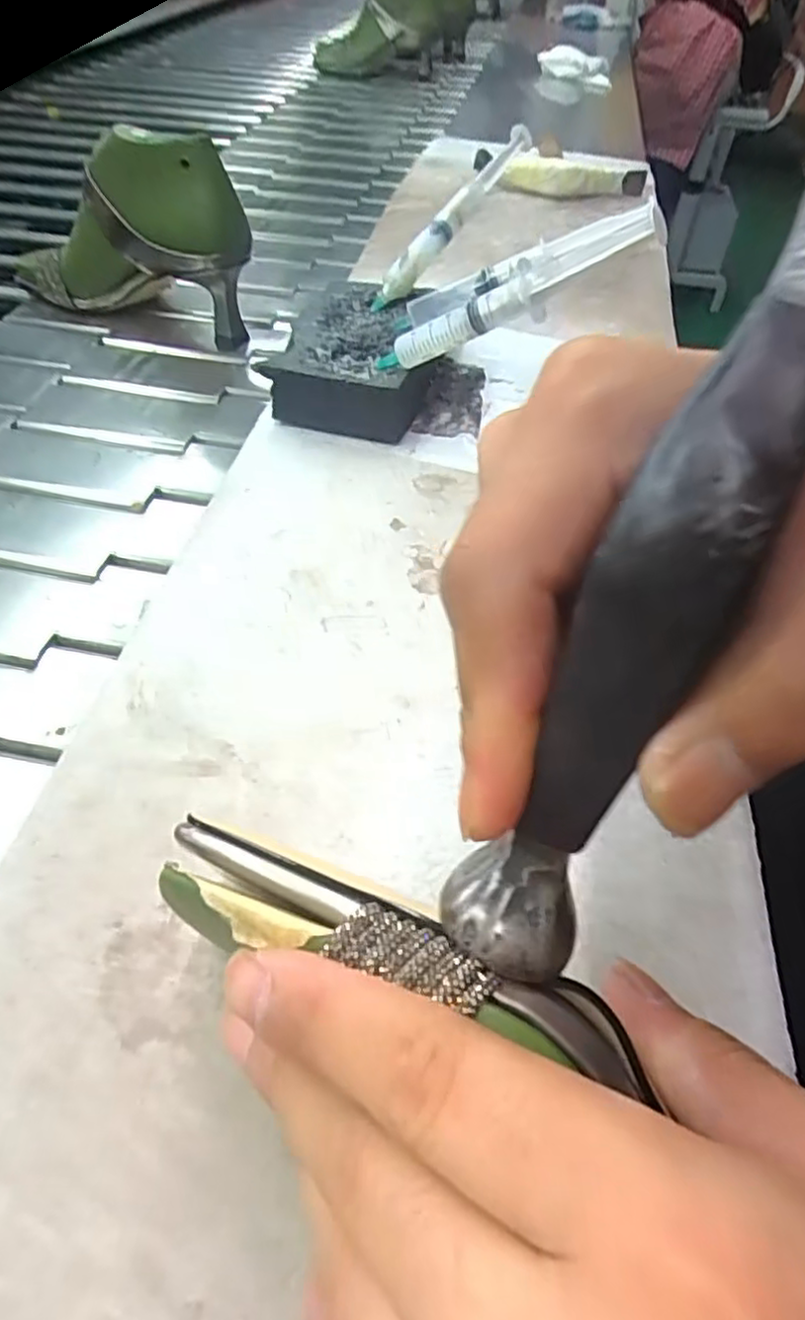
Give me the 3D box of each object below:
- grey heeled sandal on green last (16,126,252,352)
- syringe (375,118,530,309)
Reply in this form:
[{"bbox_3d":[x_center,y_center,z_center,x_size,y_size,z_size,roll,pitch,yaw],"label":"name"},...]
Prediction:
[{"bbox_3d":[-0.223,-0.339,0.545,0.217,0.139,0.063,29,55,20],"label":"grey heeled sandal on green last"},{"bbox_3d":[0.033,-0.279,0.429,0.013,0.026,0.157,35,82,28],"label":"syringe"}]

